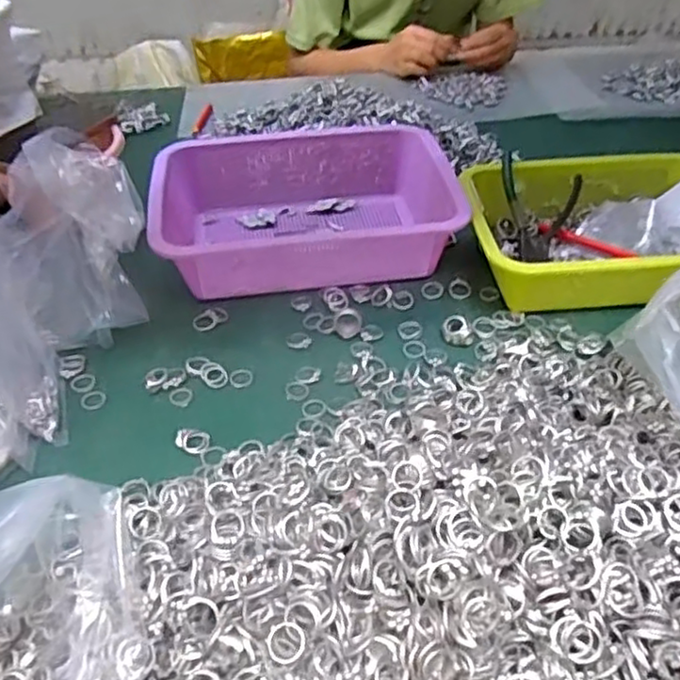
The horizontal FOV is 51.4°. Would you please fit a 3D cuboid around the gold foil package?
[{"bbox_3d":[-0.209,-0.607,1.518,0.215,0.104,0.029,-12,33,-14],"label":"gold foil package"}]

